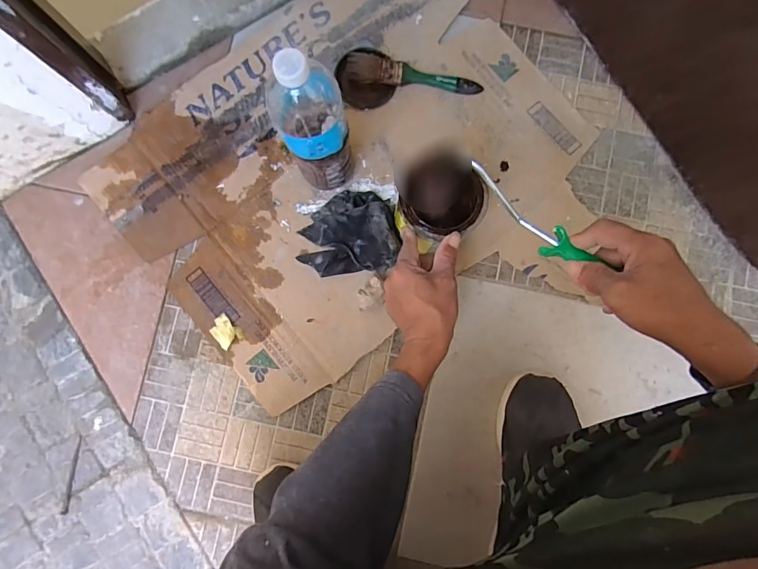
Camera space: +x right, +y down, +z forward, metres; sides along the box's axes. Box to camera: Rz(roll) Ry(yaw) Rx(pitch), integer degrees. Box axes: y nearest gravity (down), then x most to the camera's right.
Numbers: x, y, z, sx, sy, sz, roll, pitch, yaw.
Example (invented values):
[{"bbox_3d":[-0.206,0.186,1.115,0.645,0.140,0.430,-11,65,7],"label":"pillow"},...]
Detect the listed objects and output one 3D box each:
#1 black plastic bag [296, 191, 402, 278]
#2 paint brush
[{"bbox_3d":[-0.044,-0.075,0.596,0.136,0.042,0.117,-3,85,1],"label":"black plastic bag"},{"bbox_3d":[0.051,-0.305,0.621,0.197,0.032,0.040,9,85,2],"label":"paint brush"}]

